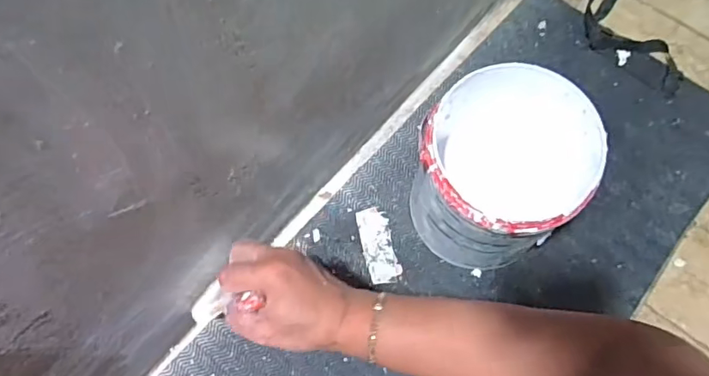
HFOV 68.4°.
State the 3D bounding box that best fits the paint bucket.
[{"bbox_3d":[0.159,-0.017,0.606,0.168,0.186,0.183,0,67,-1],"label":"paint bucket"}]

